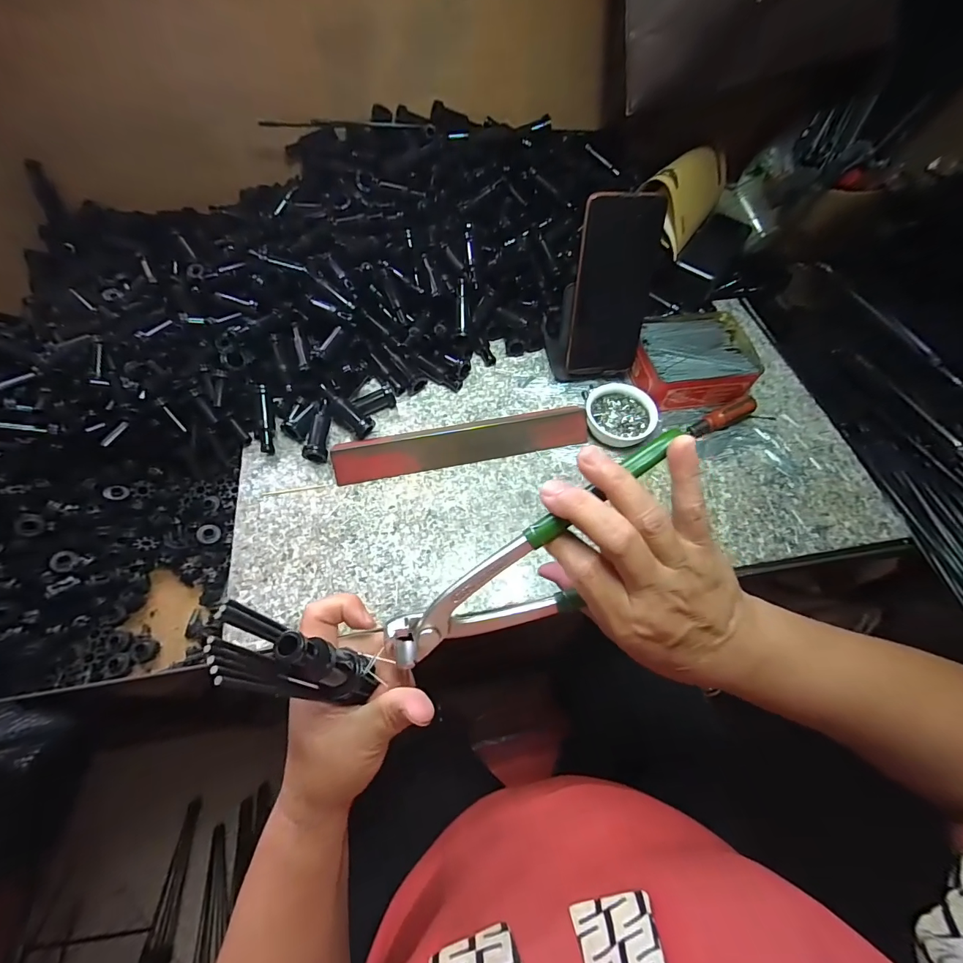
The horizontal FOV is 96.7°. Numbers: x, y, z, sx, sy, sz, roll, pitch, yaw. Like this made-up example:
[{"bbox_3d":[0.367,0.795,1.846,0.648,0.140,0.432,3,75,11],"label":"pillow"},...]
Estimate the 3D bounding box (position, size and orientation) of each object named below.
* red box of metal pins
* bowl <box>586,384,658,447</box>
[{"bbox_3d":[0.233,-0.136,0.486,0.127,0.045,0.111,-6,61,-4],"label":"red box of metal pins"},{"bbox_3d":[0.145,-0.068,0.455,0.066,0.026,0.072,1,61,-1],"label":"bowl"}]

